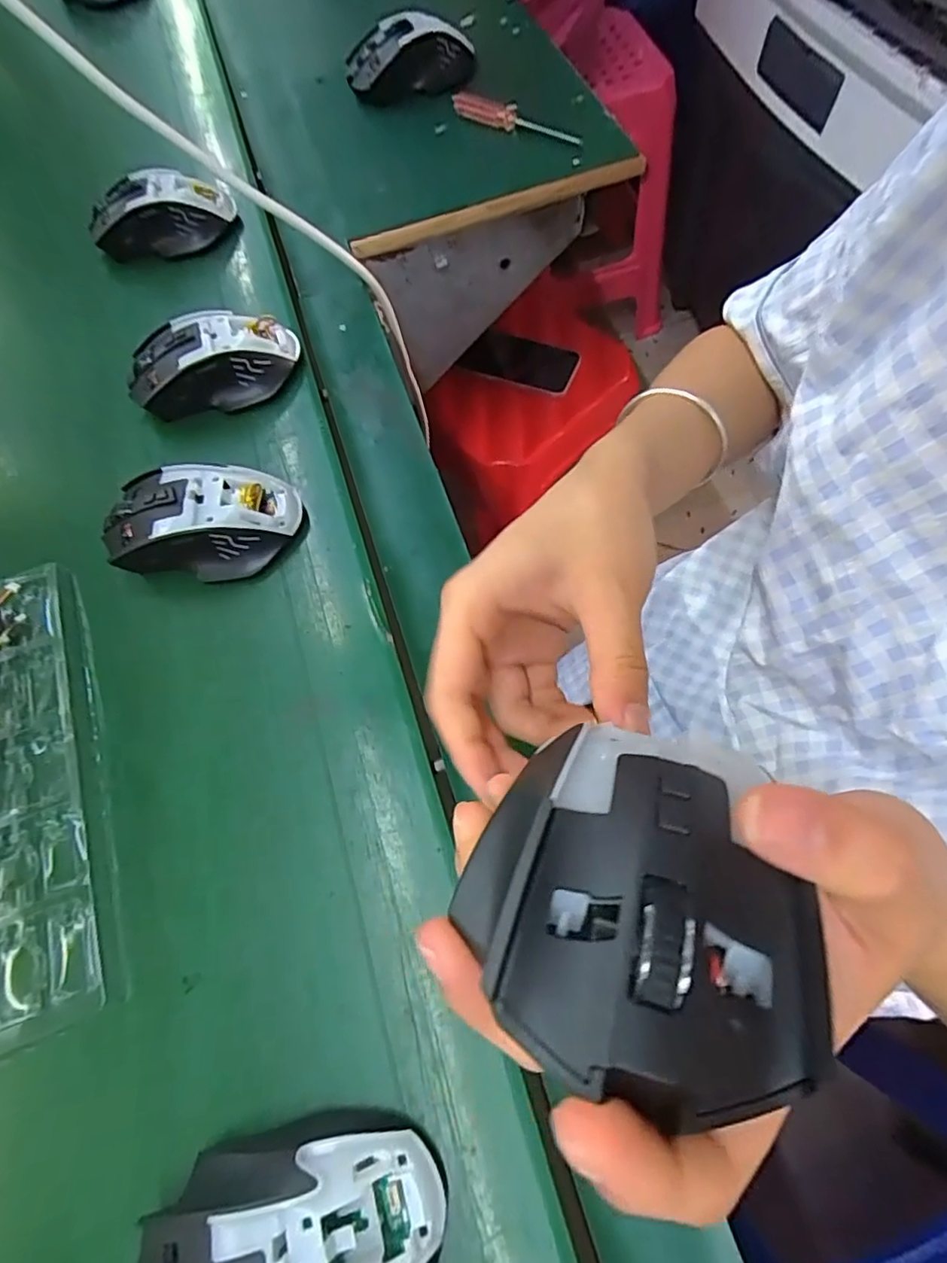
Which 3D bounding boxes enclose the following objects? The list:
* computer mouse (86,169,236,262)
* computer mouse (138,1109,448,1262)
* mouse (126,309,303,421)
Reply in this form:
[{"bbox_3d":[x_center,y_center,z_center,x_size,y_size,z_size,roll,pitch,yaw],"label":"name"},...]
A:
[{"bbox_3d":[-0.247,-0.331,0.474,0.114,0.050,0.050,-5,65,0],"label":"computer mouse"},{"bbox_3d":[-0.068,0.229,0.215,0.113,0.038,0.074,-19,66,-2],"label":"computer mouse"},{"bbox_3d":[-0.178,-0.183,0.400,0.113,0.036,0.060,-16,66,-1],"label":"mouse"}]

